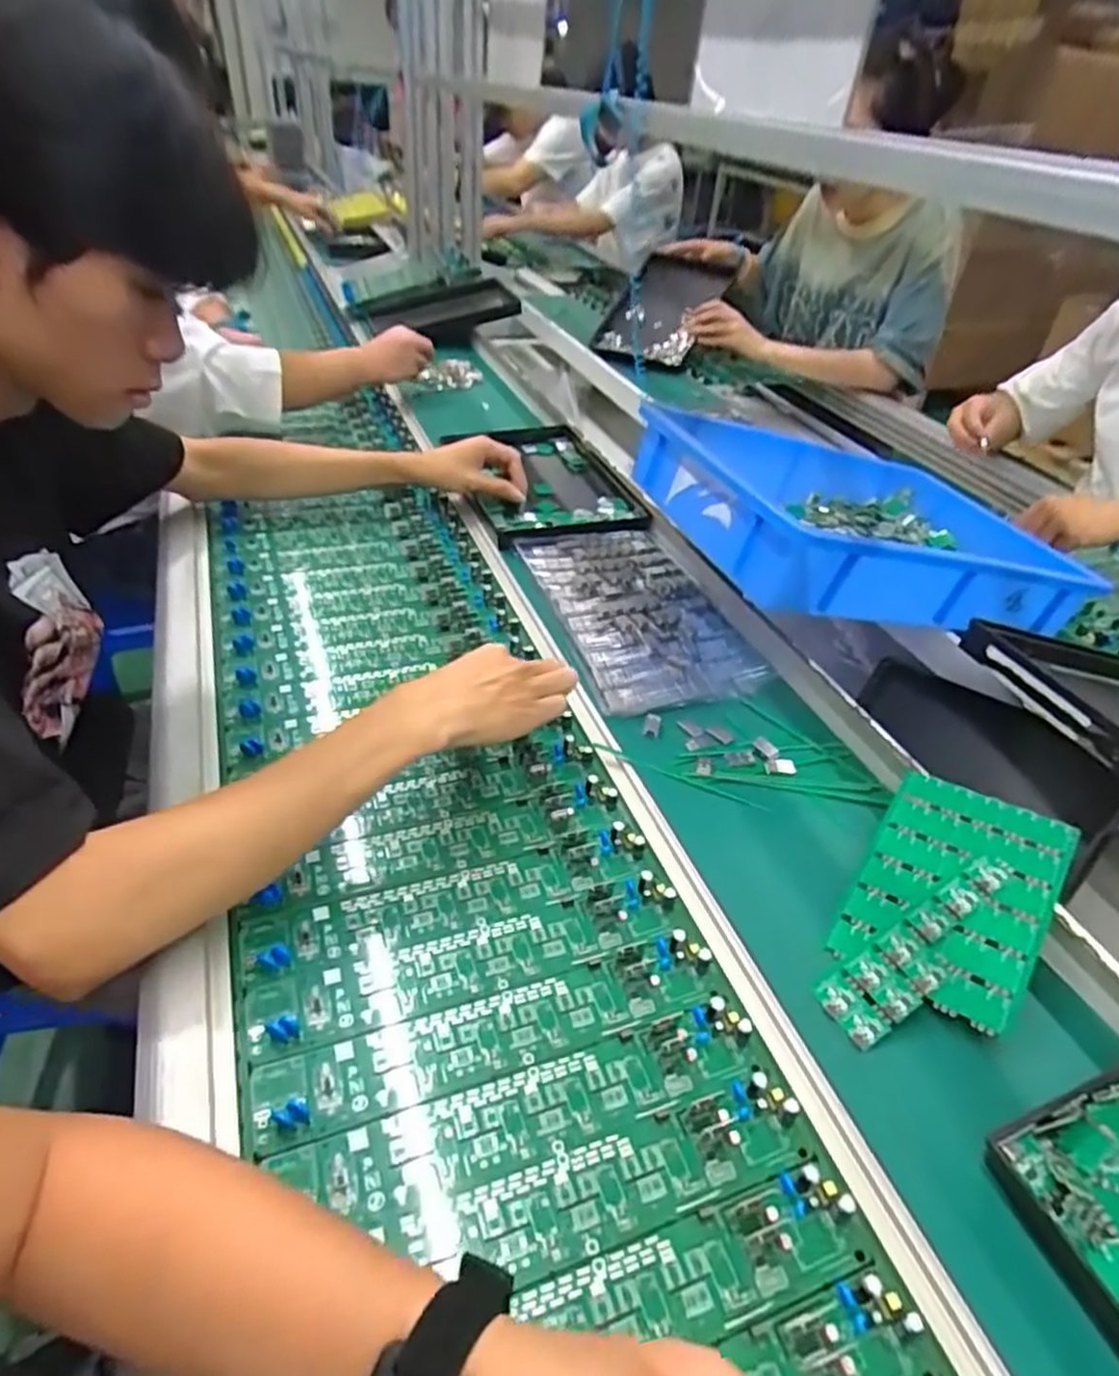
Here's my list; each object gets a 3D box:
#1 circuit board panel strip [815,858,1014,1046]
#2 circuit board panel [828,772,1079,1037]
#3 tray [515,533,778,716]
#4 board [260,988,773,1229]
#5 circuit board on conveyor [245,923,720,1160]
[{"bbox_3d":[0.233,0.162,0.485,0.162,0.004,0.045,-33,51,-19],"label":"circuit board panel strip"},{"bbox_3d":[0.265,0.135,0.506,0.110,0.006,0.160,21,56,31],"label":"circuit board panel"},{"bbox_3d":[0.078,-0.085,0.793,0.161,0.025,0.322,-10,42,-16],"label":"tray"},{"bbox_3d":[-0.013,0.232,0.418,0.265,0.014,0.051,-12,42,-19],"label":"board"},{"bbox_3d":[-0.035,0.200,0.449,0.278,0.014,0.051,-12,42,-18],"label":"circuit board on conveyor"}]

